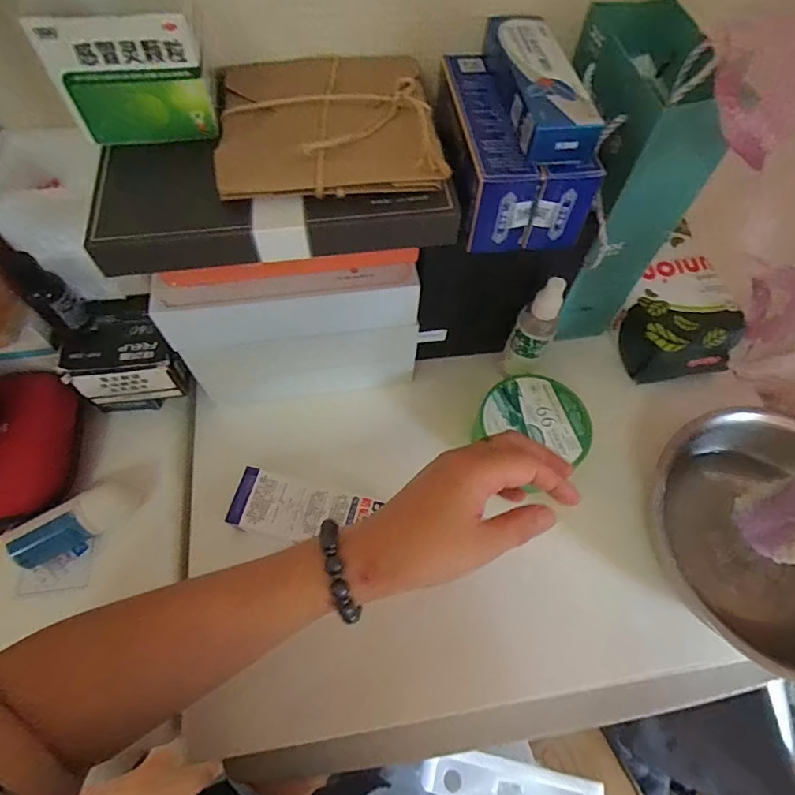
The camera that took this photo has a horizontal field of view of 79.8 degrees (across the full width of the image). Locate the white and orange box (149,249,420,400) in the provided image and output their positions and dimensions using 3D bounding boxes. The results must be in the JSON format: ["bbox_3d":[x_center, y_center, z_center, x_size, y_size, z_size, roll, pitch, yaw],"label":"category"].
[{"bbox_3d":[-0.084,-0.054,0.417,0.201,0.155,0.037,-9,63,-6],"label":"white and orange box"}]

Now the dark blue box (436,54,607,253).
[{"bbox_3d":[0.080,-0.188,0.359,0.095,0.061,0.154,-3,63,-3],"label":"dark blue box"}]

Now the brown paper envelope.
[{"bbox_3d":[-0.049,-0.192,0.325,0.138,0.017,0.138,-7,63,-5],"label":"brown paper envelope"}]

